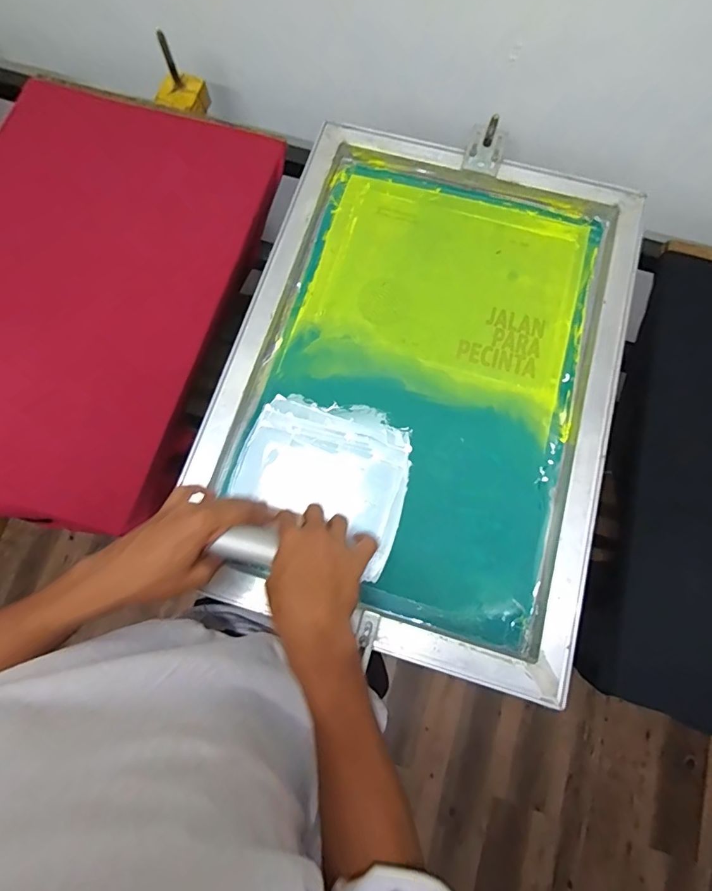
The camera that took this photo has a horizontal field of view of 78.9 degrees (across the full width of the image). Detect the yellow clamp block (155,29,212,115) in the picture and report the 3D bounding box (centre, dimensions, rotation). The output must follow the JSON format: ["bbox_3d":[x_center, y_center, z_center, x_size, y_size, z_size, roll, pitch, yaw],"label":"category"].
[{"bbox_3d":[-0.278,-0.560,0.668,0.055,0.085,0.074,31,79,4],"label":"yellow clamp block"}]

